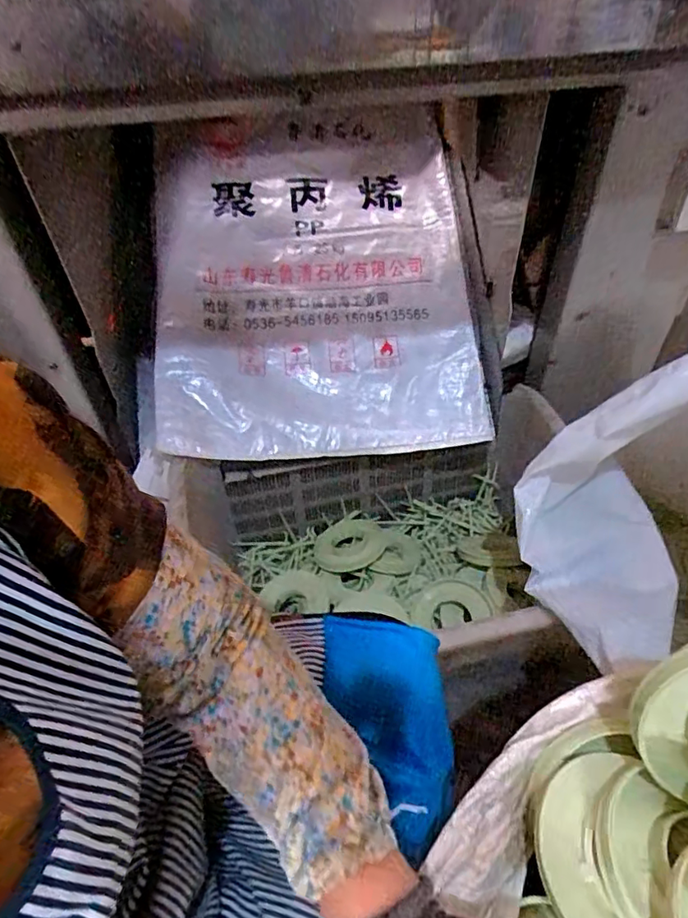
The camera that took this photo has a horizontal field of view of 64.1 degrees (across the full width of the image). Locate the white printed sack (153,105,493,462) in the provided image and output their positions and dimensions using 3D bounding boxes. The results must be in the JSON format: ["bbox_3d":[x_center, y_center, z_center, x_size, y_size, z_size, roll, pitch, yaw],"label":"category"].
[{"bbox_3d":[-0.047,-0.304,0.952,0.562,0.083,0.603,-4,84,3],"label":"white printed sack"}]

